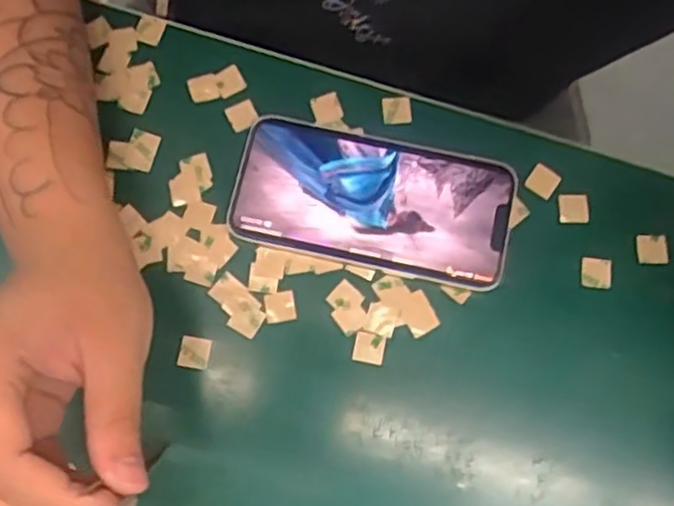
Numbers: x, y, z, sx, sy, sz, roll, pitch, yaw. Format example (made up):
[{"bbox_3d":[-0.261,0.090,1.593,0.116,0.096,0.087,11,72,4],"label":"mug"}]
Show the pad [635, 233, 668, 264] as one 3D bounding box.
[{"bbox_3d":[0.170,-0.002,0.375,0.014,0.004,0.016,0,78,-1],"label":"pad"}]

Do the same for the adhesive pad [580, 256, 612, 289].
[{"bbox_3d":[0.139,0.011,0.373,0.016,0.004,0.017,7,75,11],"label":"adhesive pad"}]

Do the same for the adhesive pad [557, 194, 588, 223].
[{"bbox_3d":[0.129,-0.024,0.379,0.015,0.004,0.016,2,78,-1],"label":"adhesive pad"}]

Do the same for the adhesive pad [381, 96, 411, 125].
[{"bbox_3d":[0.033,-0.080,0.388,0.016,0.004,0.015,-2,78,-2],"label":"adhesive pad"}]

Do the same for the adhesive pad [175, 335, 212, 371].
[{"bbox_3d":[-0.073,0.051,0.357,0.015,0.004,0.016,12,78,1],"label":"adhesive pad"}]

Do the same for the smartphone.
[{"bbox_3d":[0.019,-0.029,0.373,0.145,0.011,0.072,13,78,1],"label":"smartphone"}]

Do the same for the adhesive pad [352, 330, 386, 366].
[{"bbox_3d":[0.016,0.049,0.360,0.016,0.004,0.015,11,78,1],"label":"adhesive pad"}]

